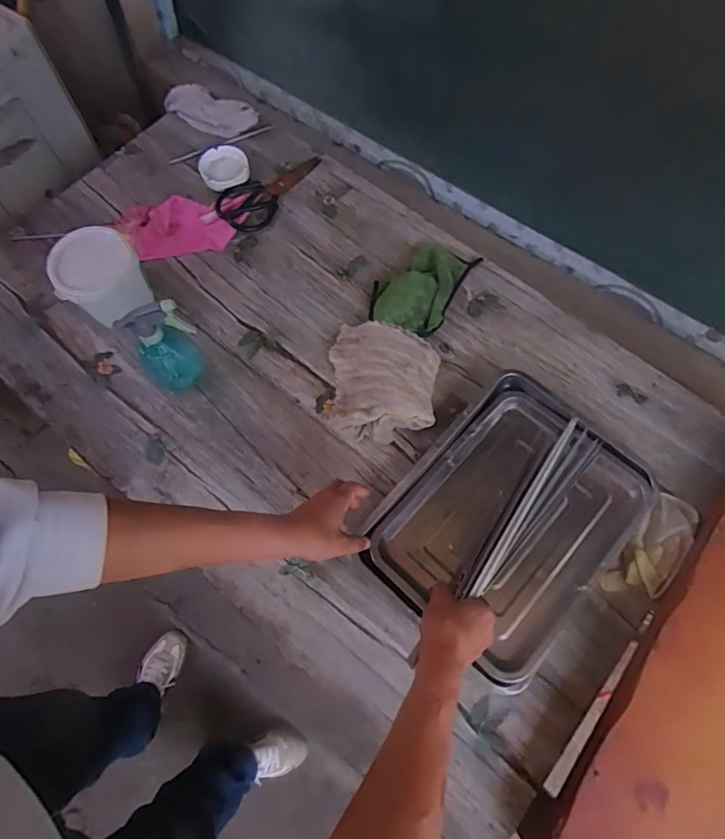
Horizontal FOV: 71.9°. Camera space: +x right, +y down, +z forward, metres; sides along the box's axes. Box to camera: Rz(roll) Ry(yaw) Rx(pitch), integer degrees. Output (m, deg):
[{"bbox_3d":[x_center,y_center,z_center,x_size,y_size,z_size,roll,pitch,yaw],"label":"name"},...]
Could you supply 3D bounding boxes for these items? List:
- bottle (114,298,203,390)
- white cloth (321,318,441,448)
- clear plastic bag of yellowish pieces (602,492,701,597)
[{"bbox_3d":[-0.278,-0.111,0.702,0.080,0.174,0.062,-35,72,-20],"label":"bottle"},{"bbox_3d":[0.030,-0.065,0.754,0.163,0.069,0.181,10,63,-1],"label":"white cloth"},{"bbox_3d":[0.406,0.176,0.690,0.068,0.025,0.170,39,72,13],"label":"clear plastic bag of yellowish pieces"}]

